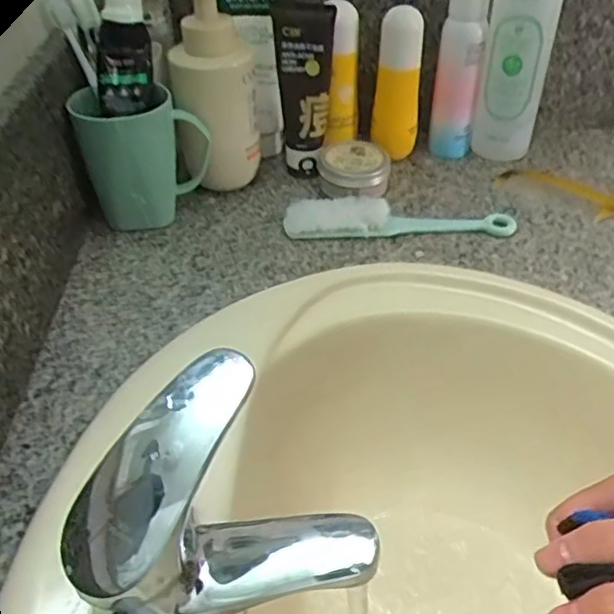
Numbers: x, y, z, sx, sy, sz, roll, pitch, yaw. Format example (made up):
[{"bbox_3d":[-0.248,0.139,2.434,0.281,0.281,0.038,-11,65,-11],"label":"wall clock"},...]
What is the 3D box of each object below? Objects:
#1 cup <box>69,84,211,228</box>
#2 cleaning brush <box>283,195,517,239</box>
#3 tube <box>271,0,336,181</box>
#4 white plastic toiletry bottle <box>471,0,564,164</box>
[{"bbox_3d":[-0.139,-0.128,0.556,0.105,0.114,0.069,-13,43,-14],"label":"cup"},{"bbox_3d":[0.084,-0.083,0.577,0.206,0.021,0.042,-2,41,-1],"label":"cleaning brush"},{"bbox_3d":[-0.002,-0.203,0.600,0.055,0.152,0.032,0,41,1],"label":"tube"},{"bbox_3d":[0.208,-0.248,0.625,0.064,0.206,0.050,14,43,16],"label":"white plastic toiletry bottle"}]

